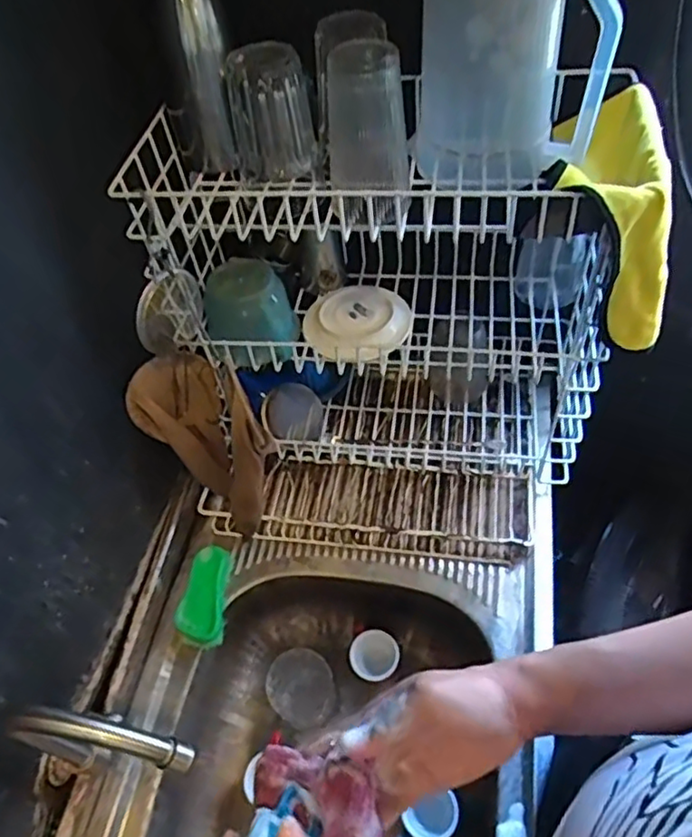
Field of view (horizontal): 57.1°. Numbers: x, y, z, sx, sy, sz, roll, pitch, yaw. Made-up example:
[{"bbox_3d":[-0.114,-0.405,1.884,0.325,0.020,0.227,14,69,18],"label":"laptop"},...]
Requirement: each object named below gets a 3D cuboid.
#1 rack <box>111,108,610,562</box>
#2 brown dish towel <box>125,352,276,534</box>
[{"bbox_3d":[0.039,-0.083,0.758,0.495,0.440,0.325,3,54,10],"label":"rack"},{"bbox_3d":[-0.159,0.023,0.778,0.131,0.210,0.099,25,61,24],"label":"brown dish towel"}]

